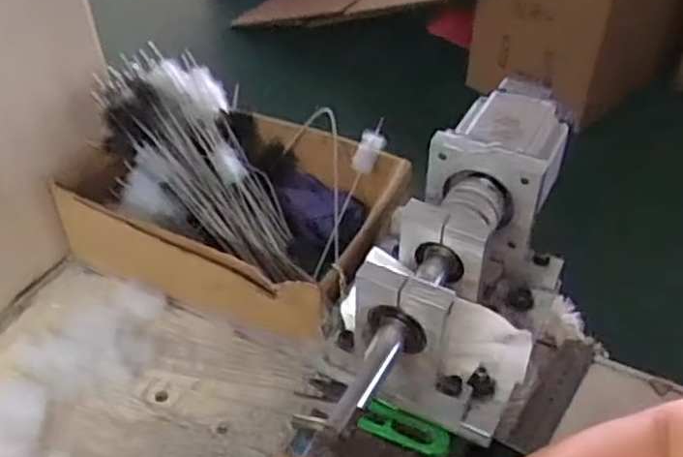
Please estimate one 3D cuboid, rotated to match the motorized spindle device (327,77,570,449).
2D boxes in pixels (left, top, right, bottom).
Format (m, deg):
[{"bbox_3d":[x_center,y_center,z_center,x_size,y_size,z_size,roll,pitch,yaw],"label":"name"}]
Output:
[{"bbox_3d":[0.083,0.035,0.519,0.133,0.135,0.327,14,43,15],"label":"motorized spindle device"}]

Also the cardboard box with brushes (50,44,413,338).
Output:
[{"bbox_3d":[-0.101,-0.033,0.653,0.290,0.140,0.207,14,43,16],"label":"cardboard box with brushes"}]

